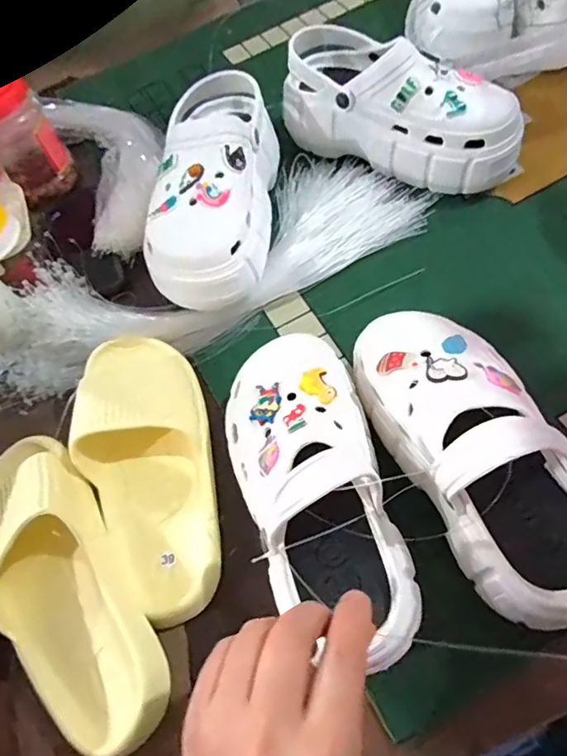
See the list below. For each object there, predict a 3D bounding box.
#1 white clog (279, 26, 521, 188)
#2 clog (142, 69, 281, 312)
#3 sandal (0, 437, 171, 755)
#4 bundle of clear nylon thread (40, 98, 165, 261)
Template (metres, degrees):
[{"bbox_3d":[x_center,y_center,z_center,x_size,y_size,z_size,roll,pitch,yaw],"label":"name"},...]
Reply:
[{"bbox_3d":[0.123,-0.280,0.535,0.252,0.100,0.092,26,68,21],"label":"white clog"},{"bbox_3d":[-0.068,-0.190,0.510,0.107,0.101,0.252,0,61,9],"label":"clog"},{"bbox_3d":[-0.170,0.145,0.378,0.096,0.063,0.249,-35,62,-11],"label":"sandal"},{"bbox_3d":[-0.203,-0.268,0.634,0.116,0.027,0.299,-25,60,-5],"label":"bundle of clear nylon thread"}]

